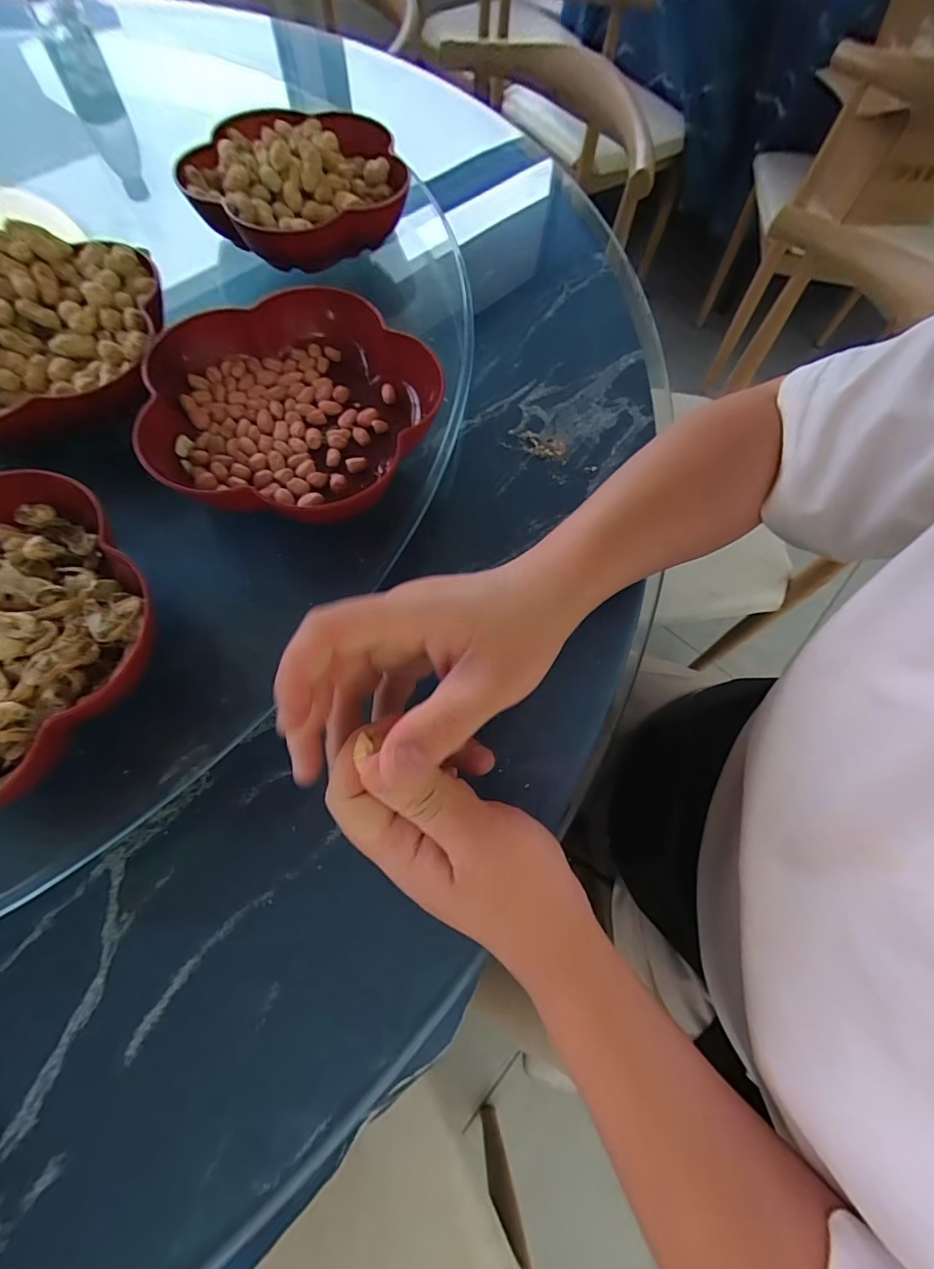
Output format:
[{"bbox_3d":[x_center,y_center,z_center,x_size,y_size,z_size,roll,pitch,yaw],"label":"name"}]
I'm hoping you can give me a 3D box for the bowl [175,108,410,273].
[{"bbox_3d":[-0.145,-0.383,0.420,0.171,0.049,0.171,-30,71,-15],"label":"bowl"}]

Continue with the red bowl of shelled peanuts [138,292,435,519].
[{"bbox_3d":[-0.110,-0.151,0.322,0.176,0.038,0.170,1,66,-2],"label":"red bowl of shelled peanuts"}]

